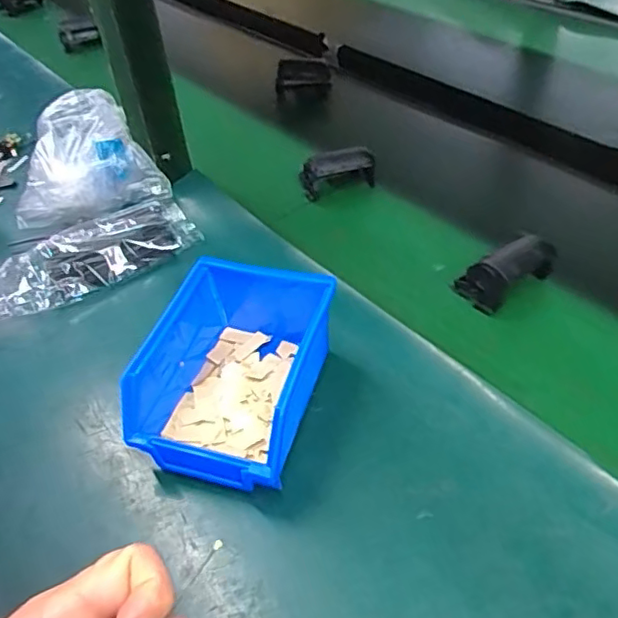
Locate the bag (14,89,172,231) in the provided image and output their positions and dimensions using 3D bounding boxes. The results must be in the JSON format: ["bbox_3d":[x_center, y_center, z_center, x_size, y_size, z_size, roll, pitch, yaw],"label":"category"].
[{"bbox_3d":[-0.223,-0.142,0.604,0.144,0.105,0.085,-17,46,-11],"label":"bag"}]

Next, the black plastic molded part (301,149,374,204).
[{"bbox_3d":[0.031,-0.139,0.623,0.075,0.045,0.028,-12,45,-7],"label":"black plastic molded part"}]

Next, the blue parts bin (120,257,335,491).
[{"bbox_3d":[-0.052,0.041,0.424,0.113,0.071,0.148,9,47,14],"label":"blue parts bin"}]

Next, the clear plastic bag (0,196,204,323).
[{"bbox_3d":[-0.215,-0.043,0.555,0.224,0.026,0.079,-27,49,-20],"label":"clear plastic bag"}]

